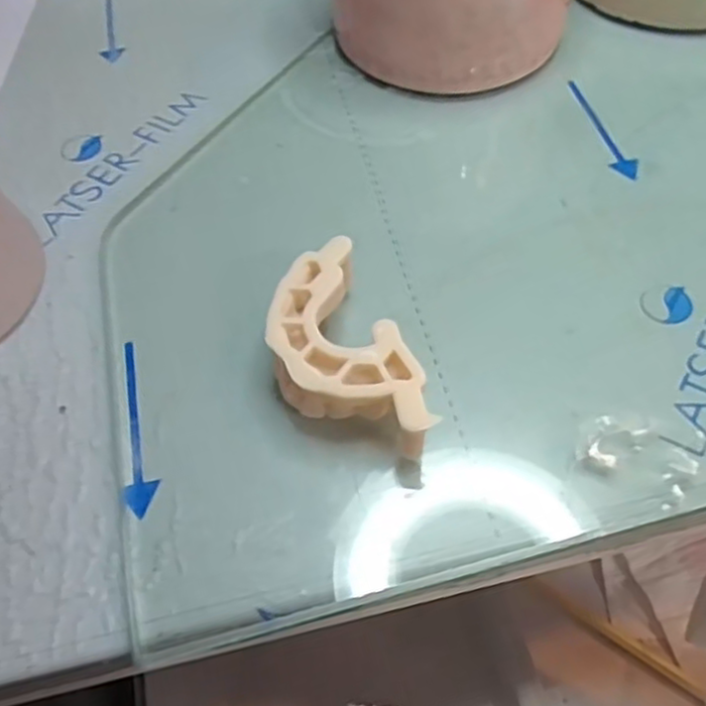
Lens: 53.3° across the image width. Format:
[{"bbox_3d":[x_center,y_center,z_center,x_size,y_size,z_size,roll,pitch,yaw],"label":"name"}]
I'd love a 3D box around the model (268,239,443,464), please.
[{"bbox_3d":[-0.003,0.002,0.165,0.028,0.020,0.054,-16,55,-8],"label":"model"}]

